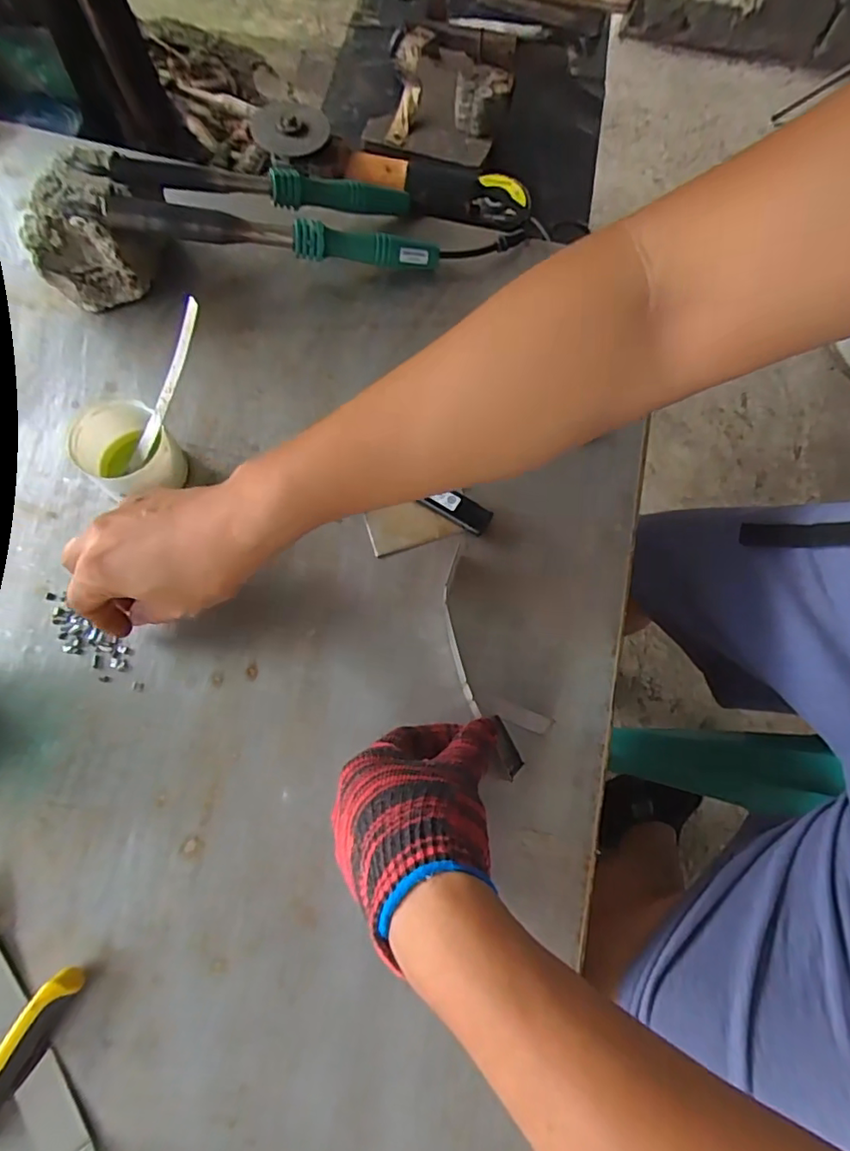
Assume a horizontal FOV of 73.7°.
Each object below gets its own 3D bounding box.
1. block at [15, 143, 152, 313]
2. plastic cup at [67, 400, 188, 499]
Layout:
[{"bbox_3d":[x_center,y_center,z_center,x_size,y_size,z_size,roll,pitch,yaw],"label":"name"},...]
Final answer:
[{"bbox_3d":[-0.280,-0.286,0.473,0.083,0.077,0.094,-11,72,-6],"label":"block"},{"bbox_3d":[-0.216,-0.087,0.423,0.071,0.051,0.061,34,74,9],"label":"plastic cup"}]

